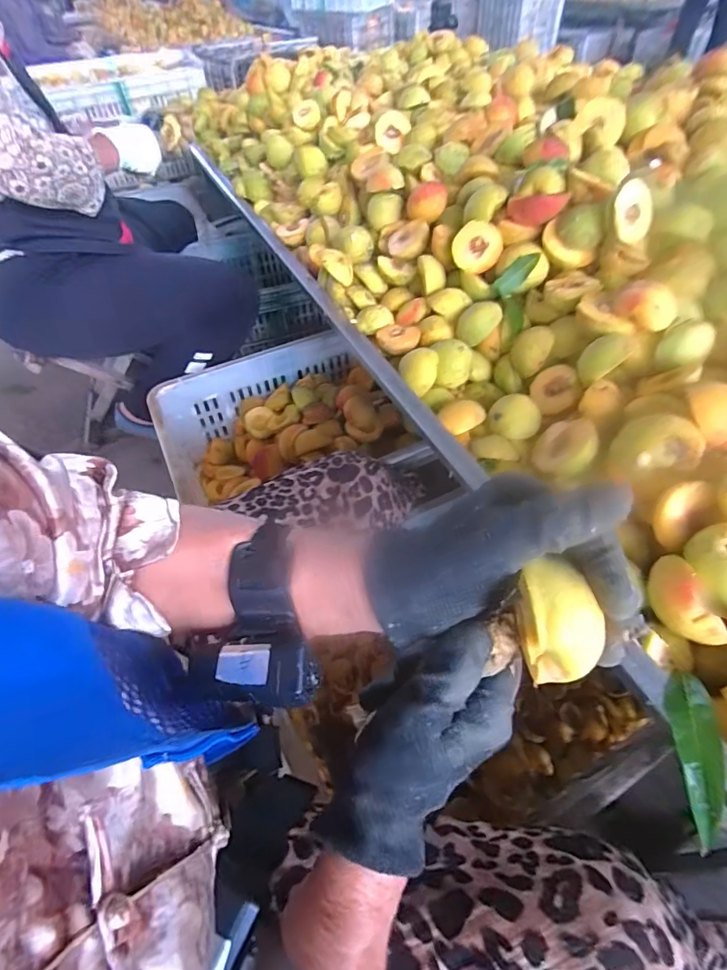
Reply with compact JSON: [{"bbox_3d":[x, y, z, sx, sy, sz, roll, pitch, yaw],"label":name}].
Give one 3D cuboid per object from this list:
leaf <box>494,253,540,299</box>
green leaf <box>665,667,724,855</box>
[{"bbox_3d":[0.186,-0.255,0.557,0.022,0.058,0.014,24,41,-30],"label":"leaf"},{"bbox_3d":[0.201,0.163,0.279,0.023,0.015,0.092,6,62,8],"label":"green leaf"}]

